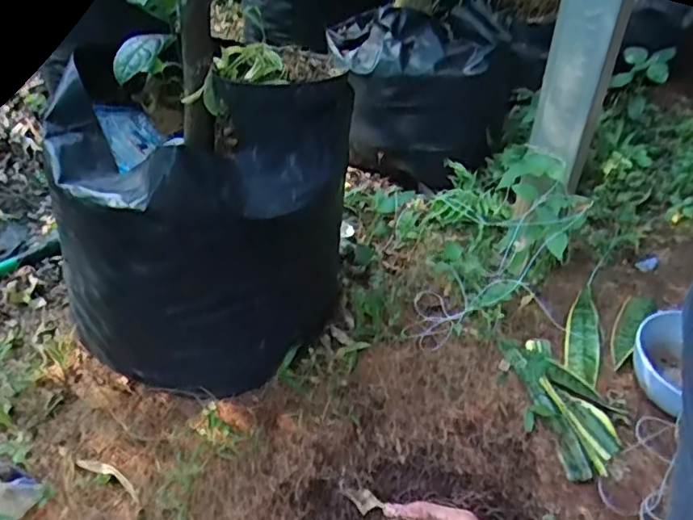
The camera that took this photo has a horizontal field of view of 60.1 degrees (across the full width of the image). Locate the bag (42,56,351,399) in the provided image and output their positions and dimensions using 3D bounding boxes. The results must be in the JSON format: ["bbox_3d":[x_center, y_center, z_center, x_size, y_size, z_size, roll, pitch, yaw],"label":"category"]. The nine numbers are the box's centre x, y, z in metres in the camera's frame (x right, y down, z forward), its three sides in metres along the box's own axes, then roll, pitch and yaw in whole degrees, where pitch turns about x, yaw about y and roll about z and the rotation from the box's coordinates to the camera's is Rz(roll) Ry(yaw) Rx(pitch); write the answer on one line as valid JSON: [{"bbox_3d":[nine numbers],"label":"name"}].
[{"bbox_3d":[-0.168,-0.039,0.695,0.301,0.313,0.234,9,42,6],"label":"bag"}]

